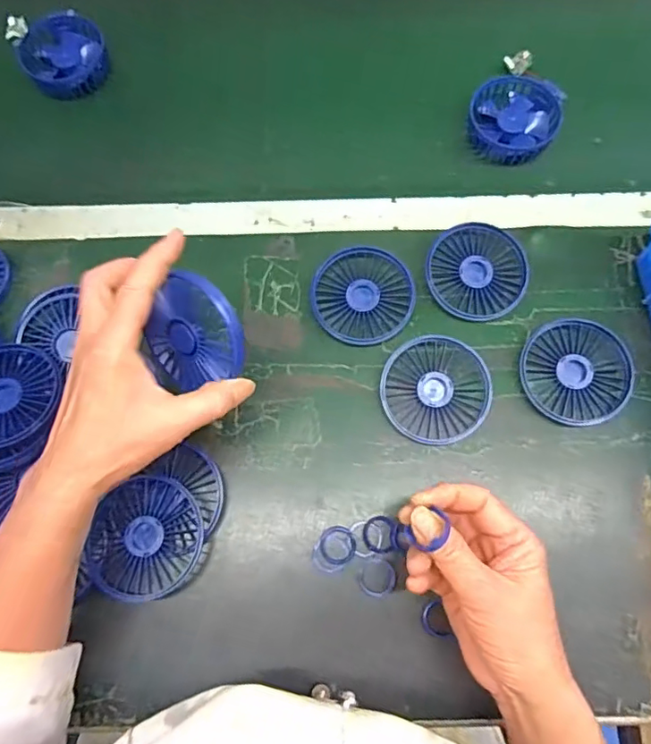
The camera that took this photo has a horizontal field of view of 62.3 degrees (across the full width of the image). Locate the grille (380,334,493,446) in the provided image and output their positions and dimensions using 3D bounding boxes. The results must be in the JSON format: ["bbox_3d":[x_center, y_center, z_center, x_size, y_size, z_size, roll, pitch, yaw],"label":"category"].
[{"bbox_3d":[0.091,0.014,0.445,0.085,0.017,0.085,14,72,5],"label":"grille"}]

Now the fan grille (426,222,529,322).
[{"bbox_3d":[0.133,-0.090,0.473,0.085,0.016,0.082,10,72,4],"label":"fan grille"}]

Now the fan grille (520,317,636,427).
[{"bbox_3d":[0.207,0.000,0.447,0.086,0.020,0.083,0,71,0],"label":"fan grille"}]

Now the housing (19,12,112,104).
[{"bbox_3d":[-0.282,-0.342,0.585,0.086,0.030,0.091,0,71,0],"label":"housing"}]

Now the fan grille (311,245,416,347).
[{"bbox_3d":[0.033,-0.068,0.471,0.085,0.018,0.085,5,71,2],"label":"fan grille"}]

